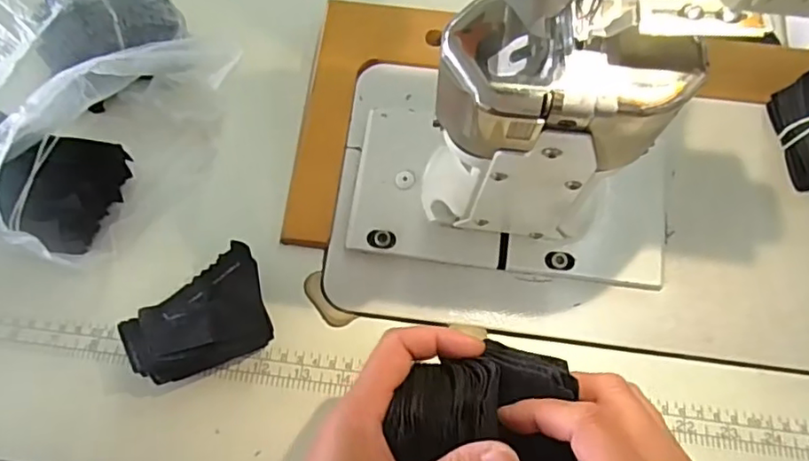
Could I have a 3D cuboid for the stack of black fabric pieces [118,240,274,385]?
[{"bbox_3d":[-0.116,0.057,0.354,0.085,0.029,0.055,-35,70,-15],"label":"stack of black fabric pieces"}]

